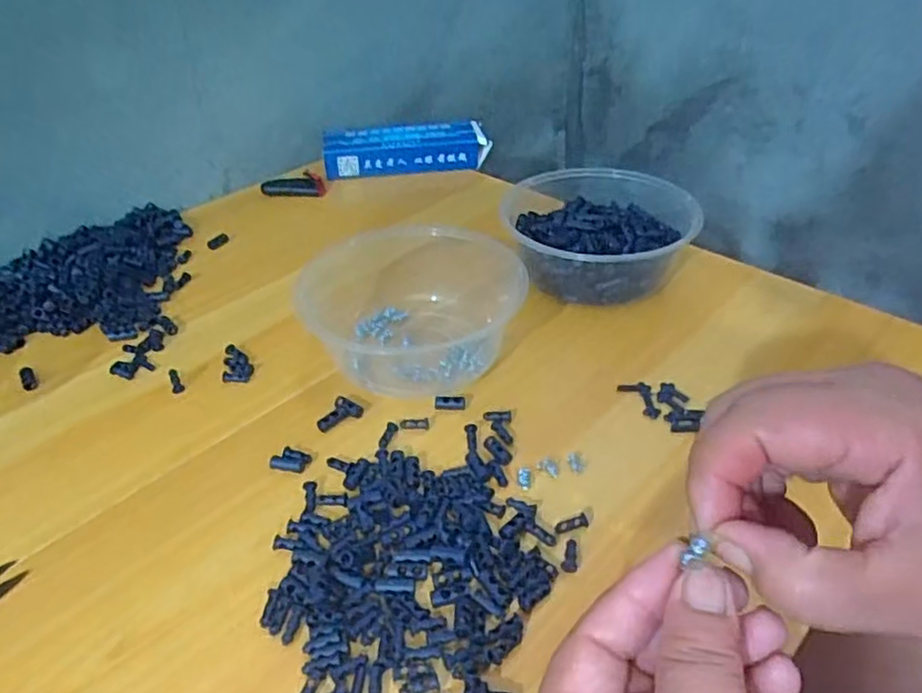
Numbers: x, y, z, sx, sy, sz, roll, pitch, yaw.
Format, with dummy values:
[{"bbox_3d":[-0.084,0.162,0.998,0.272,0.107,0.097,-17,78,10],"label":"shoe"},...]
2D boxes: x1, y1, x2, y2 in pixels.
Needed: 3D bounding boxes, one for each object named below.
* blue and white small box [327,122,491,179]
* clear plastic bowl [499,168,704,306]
[{"bbox_3d":[-0.054,-0.197,0.686,0.163,0.040,0.053,-2,39,-1],"label":"blue and white small box"},{"bbox_3d":[0.102,-0.080,0.516,0.136,0.058,0.148,-1,39,1],"label":"clear plastic bowl"}]

